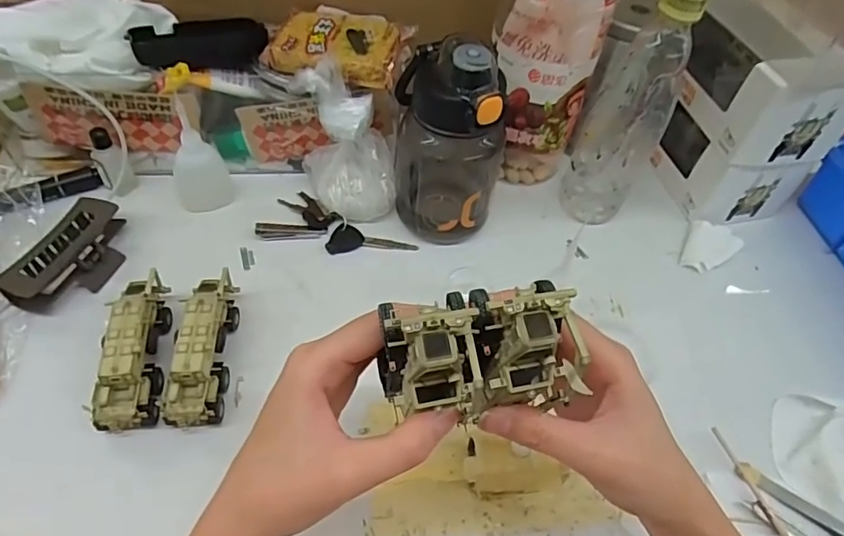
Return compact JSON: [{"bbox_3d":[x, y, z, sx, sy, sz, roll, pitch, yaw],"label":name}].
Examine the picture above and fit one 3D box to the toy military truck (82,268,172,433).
[{"bbox_3d":[-0.201,0.056,0.385,0.034,0.042,0.113,-3,53,-8],"label":"toy military truck"}]

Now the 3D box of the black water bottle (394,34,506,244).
[{"bbox_3d":[0.019,-0.097,0.449,0.093,0.164,0.071,11,52,3],"label":"black water bottle"}]

